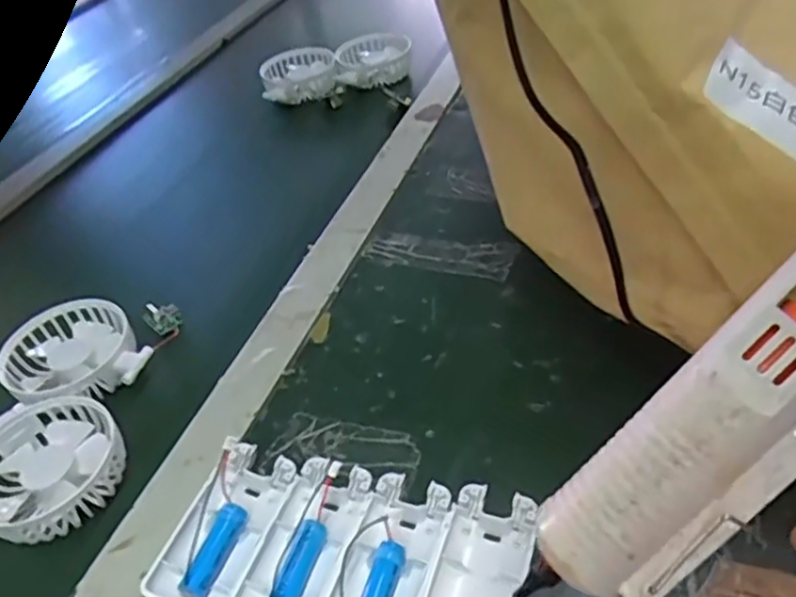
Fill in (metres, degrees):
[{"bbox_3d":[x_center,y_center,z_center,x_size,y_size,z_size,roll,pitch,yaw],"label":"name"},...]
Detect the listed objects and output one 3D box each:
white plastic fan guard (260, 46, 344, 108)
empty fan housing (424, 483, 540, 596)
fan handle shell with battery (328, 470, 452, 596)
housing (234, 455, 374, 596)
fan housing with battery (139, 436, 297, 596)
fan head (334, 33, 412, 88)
[{"bbox_3d":[-0.117,-0.266,0.803,0.090,0.034,0.105,-11,41,-5],"label":"white plastic fan guard"},{"bbox_3d":[0.039,0.138,0.327,0.046,0.013,0.092,8,45,19],"label":"empty fan housing"},{"bbox_3d":[-0.005,0.134,0.338,0.045,0.014,0.093,10,46,20],"label":"fan handle shell with battery"},{"bbox_3d":[-0.048,0.128,0.350,0.047,0.016,0.094,9,45,20],"label":"housing"},{"bbox_3d":[-0.092,0.122,0.358,0.045,0.023,0.094,8,45,18],"label":"fan housing with battery"},{"bbox_3d":[-0.032,-0.287,0.811,0.089,0.037,0.099,-1,42,6],"label":"fan head"}]

